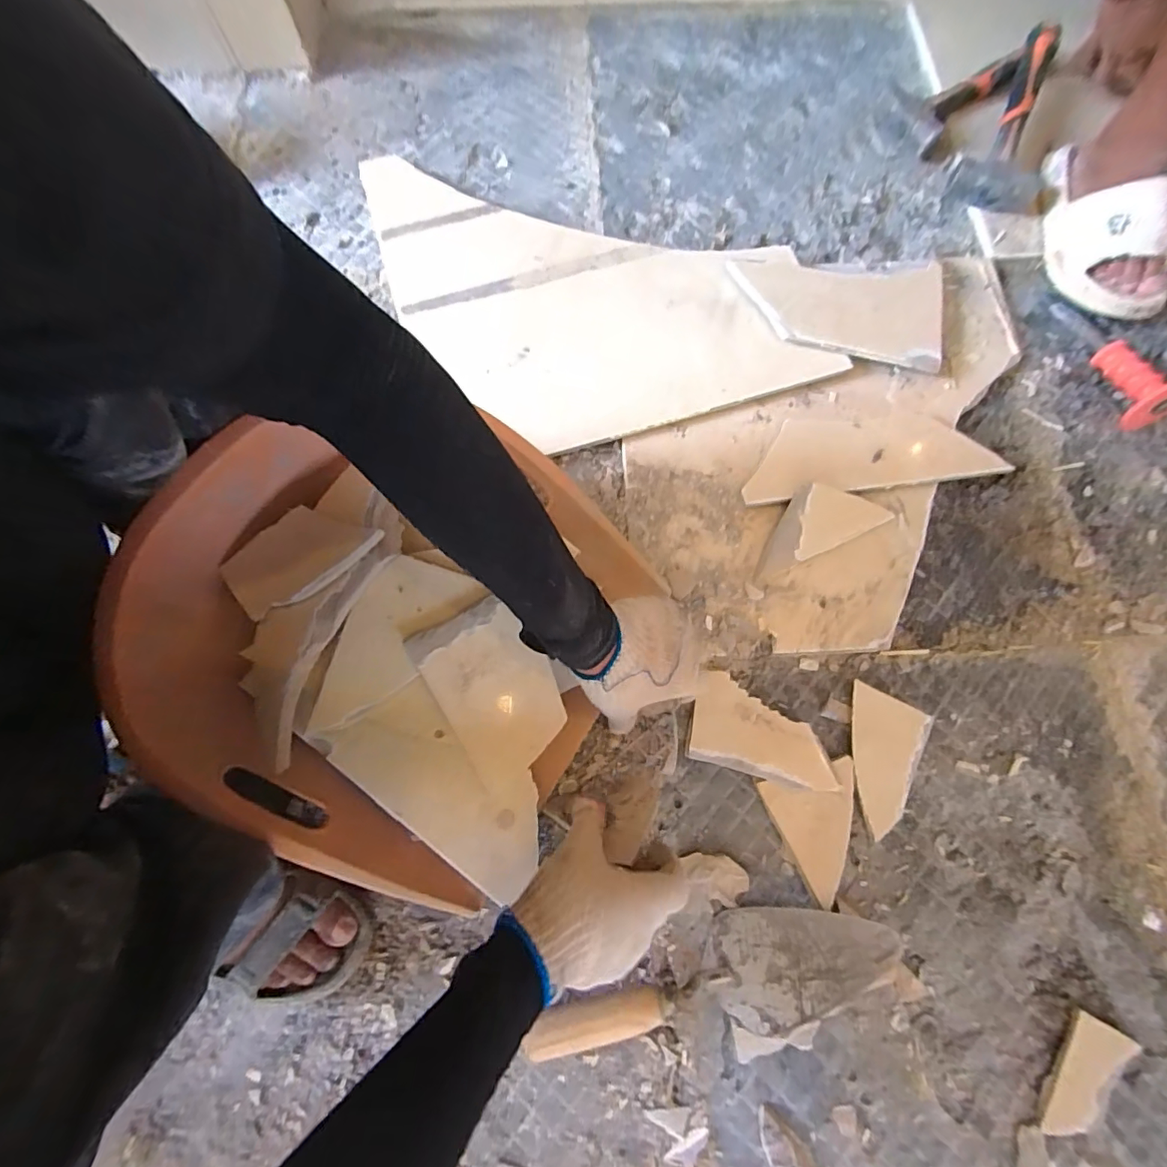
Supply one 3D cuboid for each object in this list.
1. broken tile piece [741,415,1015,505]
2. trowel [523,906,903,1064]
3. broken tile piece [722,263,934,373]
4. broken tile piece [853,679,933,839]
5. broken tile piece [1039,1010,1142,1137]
[{"bbox_3d":[0.323,-0.149,0.590,0.284,0.016,0.092,-7,79,-2],"label":"broken tile piece"},{"bbox_3d":[0.111,0.348,0.450,0.306,0.051,0.087,-10,76,-3],"label":"trowel"},{"bbox_3d":[0.301,-0.318,0.615,0.228,0.016,0.132,-3,87,-2],"label":"broken tile piece"},{"bbox_3d":[0.291,0.176,0.518,0.078,0.015,0.129,22,76,5],"label":"broken tile piece"},{"bbox_3d":[0.434,0.430,0.448,0.044,0.007,0.103,33,70,28],"label":"broken tile piece"}]

